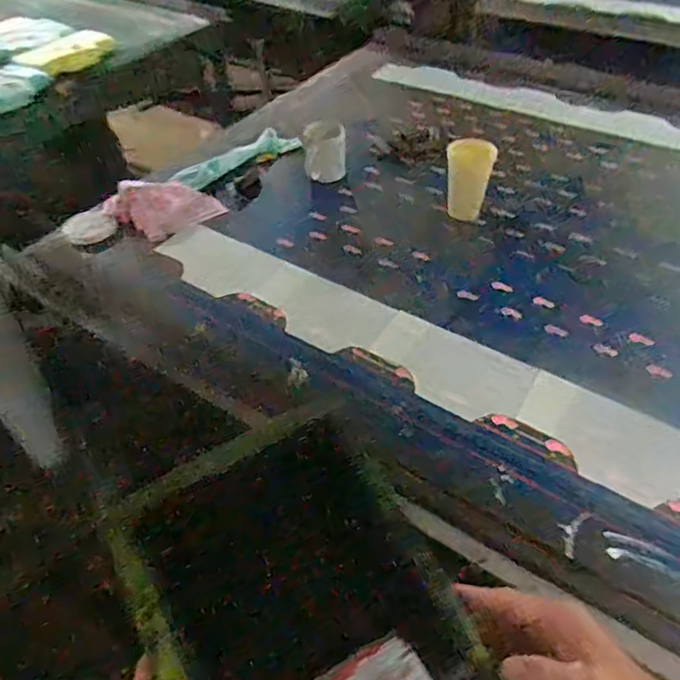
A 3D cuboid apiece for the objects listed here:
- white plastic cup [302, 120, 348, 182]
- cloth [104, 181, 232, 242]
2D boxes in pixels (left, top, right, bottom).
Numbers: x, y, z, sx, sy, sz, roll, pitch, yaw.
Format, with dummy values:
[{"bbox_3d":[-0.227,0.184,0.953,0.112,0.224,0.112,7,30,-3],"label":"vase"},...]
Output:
[{"bbox_3d":[-0.031,-0.382,1.143,0.084,0.104,0.077,-1,48,1],"label":"white plastic cup"},{"bbox_3d":[-0.343,-0.265,1.094,0.188,0.071,0.141,-34,56,-26],"label":"cloth"}]

